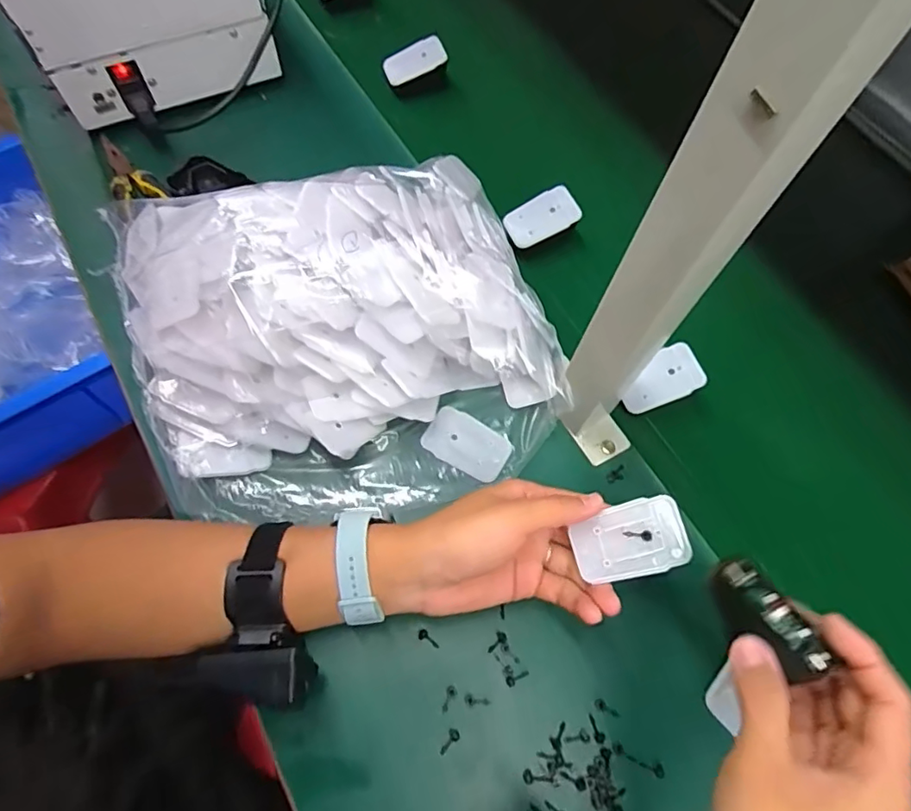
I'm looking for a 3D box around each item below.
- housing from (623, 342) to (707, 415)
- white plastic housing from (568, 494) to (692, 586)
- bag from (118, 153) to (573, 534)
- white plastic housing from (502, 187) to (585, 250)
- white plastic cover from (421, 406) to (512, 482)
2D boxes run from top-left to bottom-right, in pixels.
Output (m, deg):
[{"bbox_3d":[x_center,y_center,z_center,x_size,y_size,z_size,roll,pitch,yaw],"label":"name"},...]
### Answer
[{"bbox_3d":[0.173,-0.023,0.472,0.067,0.007,0.043,-23,75,11],"label":"housing"},{"bbox_3d":[0.110,0.085,0.353,0.067,0.004,0.044,-18,77,10],"label":"white plastic housing"},{"bbox_3d":[-0.092,-0.063,0.453,0.328,0.110,0.287,-13,67,-8],"label":"bag"},{"bbox_3d":[0.082,-0.181,0.536,0.067,0.007,0.043,-27,78,14],"label":"white plastic housing"},{"bbox_3d":[0.010,0.031,0.463,0.070,0.007,0.044,25,67,7],"label":"white plastic cover"}]

